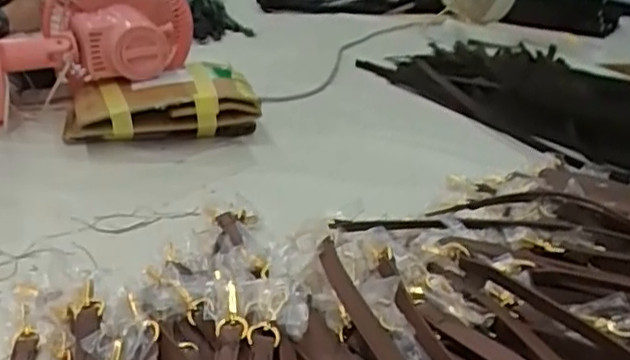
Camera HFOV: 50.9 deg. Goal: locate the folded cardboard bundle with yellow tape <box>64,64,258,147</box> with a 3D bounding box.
[{"bbox_3d":[-0.214,-0.100,0.916,0.250,0.071,0.146,-9,27,-23],"label":"folded cardboard bundle with yellow tape"}]

